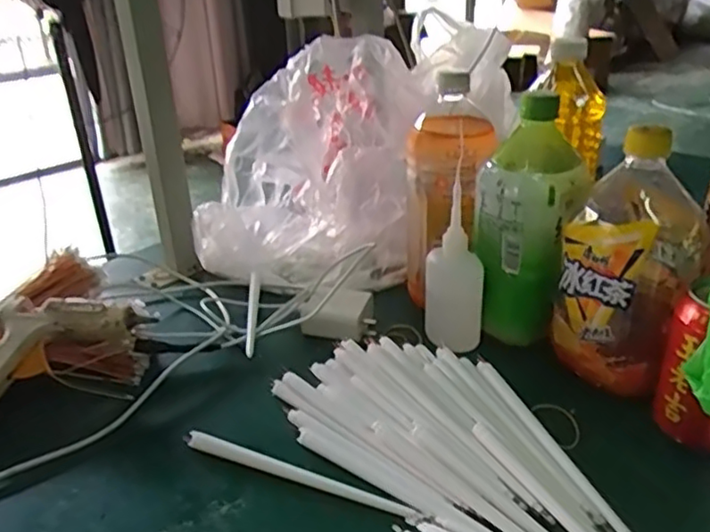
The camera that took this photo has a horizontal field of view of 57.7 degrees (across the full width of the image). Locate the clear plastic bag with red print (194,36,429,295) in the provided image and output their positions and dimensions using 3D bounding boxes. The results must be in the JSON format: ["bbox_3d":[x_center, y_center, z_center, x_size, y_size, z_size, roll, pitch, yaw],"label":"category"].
[{"bbox_3d":[-0.046,-0.110,0.696,0.222,0.205,0.222,3,27,13],"label":"clear plastic bag with red print"}]

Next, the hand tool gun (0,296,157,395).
[{"bbox_3d":[-0.254,0.061,0.541,0.156,0.052,0.084,-18,30,-27],"label":"hand tool gun"}]

